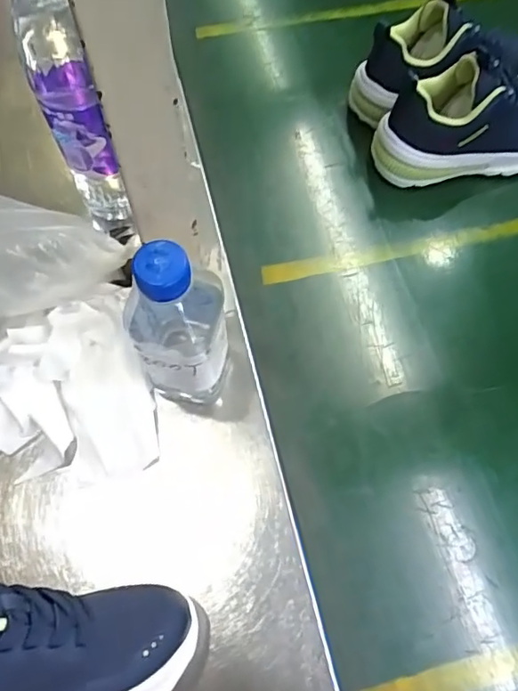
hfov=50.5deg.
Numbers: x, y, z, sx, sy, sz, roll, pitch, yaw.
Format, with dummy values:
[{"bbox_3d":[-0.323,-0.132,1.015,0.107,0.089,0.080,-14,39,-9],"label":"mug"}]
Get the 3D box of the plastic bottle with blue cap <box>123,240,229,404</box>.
[{"bbox_3d":[-0.055,-0.010,0.372,0.064,0.155,0.057,-5,66,-2],"label":"plastic bottle with blue cap"}]

